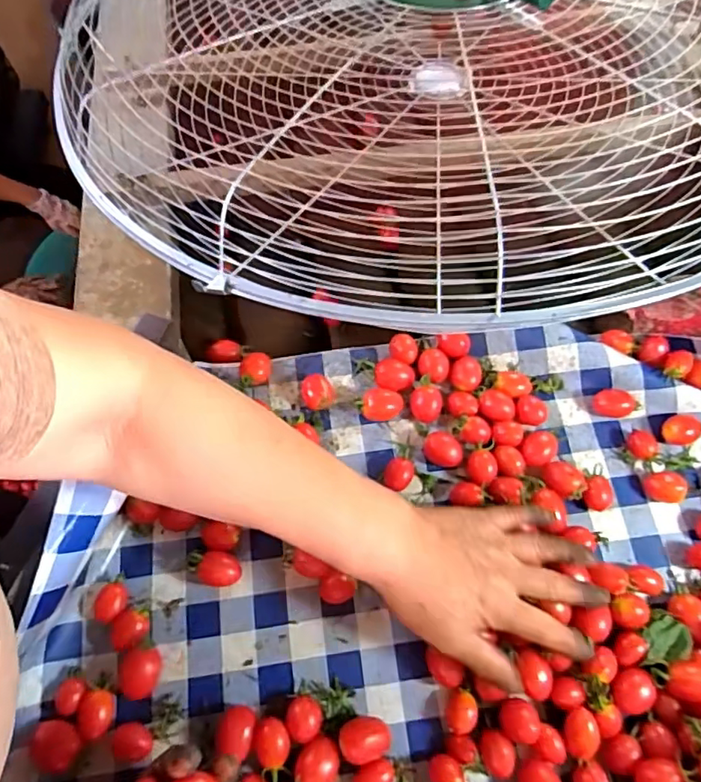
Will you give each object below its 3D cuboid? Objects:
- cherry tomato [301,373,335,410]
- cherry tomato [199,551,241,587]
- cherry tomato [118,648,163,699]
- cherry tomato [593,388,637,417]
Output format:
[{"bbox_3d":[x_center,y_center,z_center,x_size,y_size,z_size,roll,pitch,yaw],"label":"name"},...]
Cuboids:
[{"bbox_3d":[-0.027,0.002,0.483,0.027,0.020,0.031,-13,70,-8],"label":"cherry tomato"},{"bbox_3d":[-0.096,0.132,0.419,0.029,0.020,0.023,12,69,2],"label":"cherry tomato"},{"bbox_3d":[-0.143,0.193,0.389,0.027,0.021,0.031,-7,69,-6],"label":"cherry tomato"},{"bbox_3d":[0.224,0.010,0.482,0.033,0.018,0.024,0,69,-3],"label":"cherry tomato"}]

